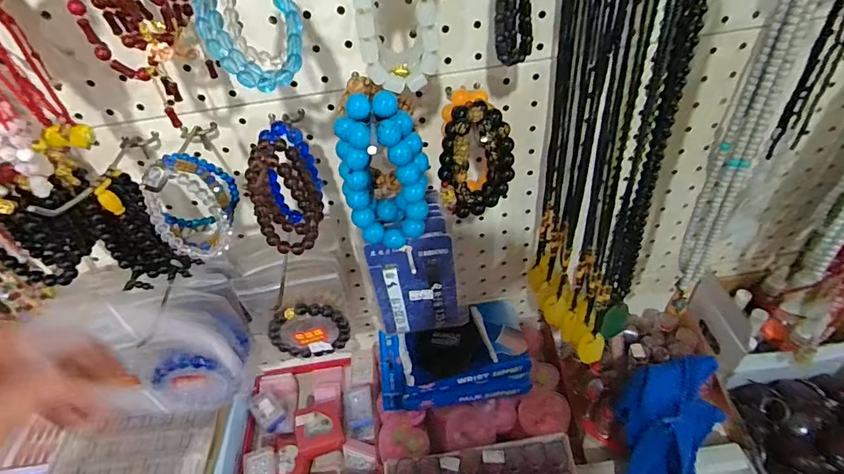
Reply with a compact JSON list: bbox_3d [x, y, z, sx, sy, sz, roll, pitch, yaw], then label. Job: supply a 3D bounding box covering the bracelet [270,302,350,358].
[{"bbox_3d":[-0.105,0.088,0.437,0.071,0.070,0.011,-8,43,0],"label":"bracelet"}]

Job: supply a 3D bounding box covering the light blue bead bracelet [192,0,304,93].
[{"bbox_3d":[-0.091,-0.117,0.241,0.049,0.074,0.030,-20,44,-14],"label":"light blue bead bracelet"}]

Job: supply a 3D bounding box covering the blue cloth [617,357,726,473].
[{"bbox_3d":[0.247,0.225,0.475,0.100,0.077,0.210,12,83,19],"label":"blue cloth"}]

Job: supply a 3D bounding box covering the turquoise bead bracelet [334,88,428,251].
[{"bbox_3d":[-0.025,-0.042,0.327,0.057,0.108,0.027,-11,43,-4],"label":"turquoise bead bracelet"}]

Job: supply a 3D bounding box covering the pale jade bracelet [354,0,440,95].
[{"bbox_3d":[-0.015,-0.131,0.270,0.046,0.089,0.015,-10,43,-3],"label":"pale jade bracelet"}]

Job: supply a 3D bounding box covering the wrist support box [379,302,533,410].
[{"bbox_3d":[0.035,0.134,0.546,0.173,0.070,0.095,-11,43,-3],"label":"wrist support box"}]

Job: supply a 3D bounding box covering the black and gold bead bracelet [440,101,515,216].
[{"bbox_3d":[0.039,-0.055,0.334,0.051,0.083,0.021,-5,43,2],"label":"black and gold bead bracelet"}]

